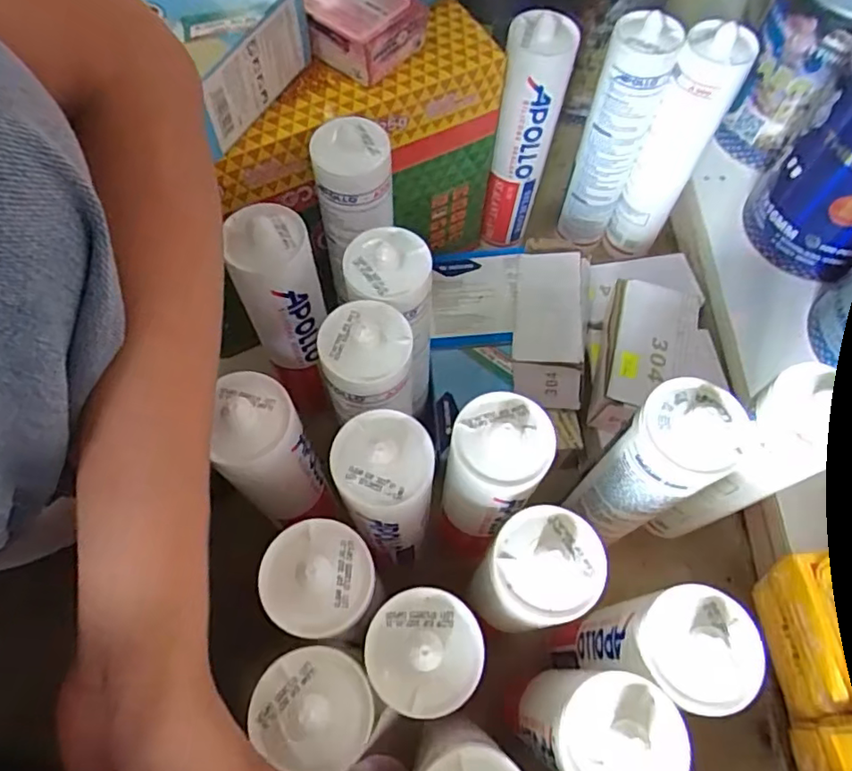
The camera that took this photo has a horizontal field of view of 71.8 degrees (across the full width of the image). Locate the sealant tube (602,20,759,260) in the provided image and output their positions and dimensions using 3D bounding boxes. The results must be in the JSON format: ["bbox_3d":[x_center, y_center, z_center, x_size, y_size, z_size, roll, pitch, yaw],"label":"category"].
[{"bbox_3d":[0.201,-0.192,0.495,0.049,0.207,0.044,18,66,7],"label":"sealant tube"}]

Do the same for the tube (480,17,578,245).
[{"bbox_3d":[0.079,-0.200,0.490,0.046,0.201,0.050,11,65,4],"label":"tube"}]

